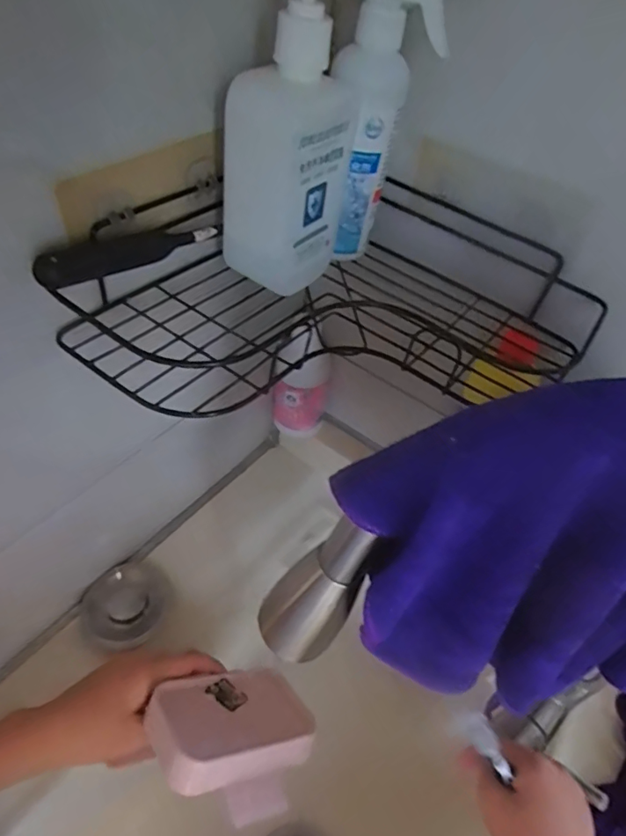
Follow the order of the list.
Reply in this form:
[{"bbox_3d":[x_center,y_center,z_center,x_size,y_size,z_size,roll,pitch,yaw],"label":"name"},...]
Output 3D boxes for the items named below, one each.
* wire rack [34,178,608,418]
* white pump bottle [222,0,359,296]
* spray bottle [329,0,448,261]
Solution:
[{"bbox_3d":[0.013,-0.097,0.377,0.361,0.083,0.166,-13,51,-18],"label":"wire rack"},{"bbox_3d":[-0.018,-0.182,0.347,0.061,0.184,0.077,29,51,19],"label":"white pump bottle"},{"bbox_3d":[0.043,-0.210,0.371,0.084,0.193,0.057,25,50,15],"label":"spray bottle"}]

